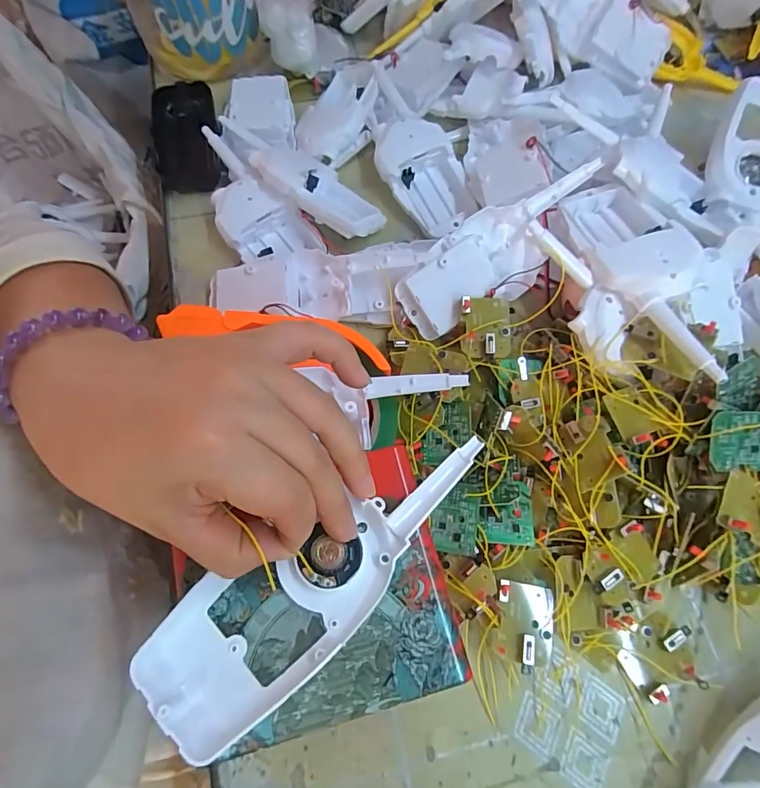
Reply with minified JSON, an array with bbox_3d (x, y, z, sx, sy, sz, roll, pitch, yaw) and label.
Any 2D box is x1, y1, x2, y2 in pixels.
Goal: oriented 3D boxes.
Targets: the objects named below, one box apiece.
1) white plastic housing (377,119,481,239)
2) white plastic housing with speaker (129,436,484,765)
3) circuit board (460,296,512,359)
[{"bbox_3d":[0.037,-0.180,0.376,0.062,0.032,0.096,-20,72,-7],"label":"white plastic housing"},{"bbox_3d":[-0.019,0.076,0.197,0.165,0.019,0.055,-34,74,-15],"label":"white plastic housing with speaker"},{"bbox_3d":[0.073,-0.046,0.311,0.034,0.012,0.042,0,82,1],"label":"circuit board"}]

